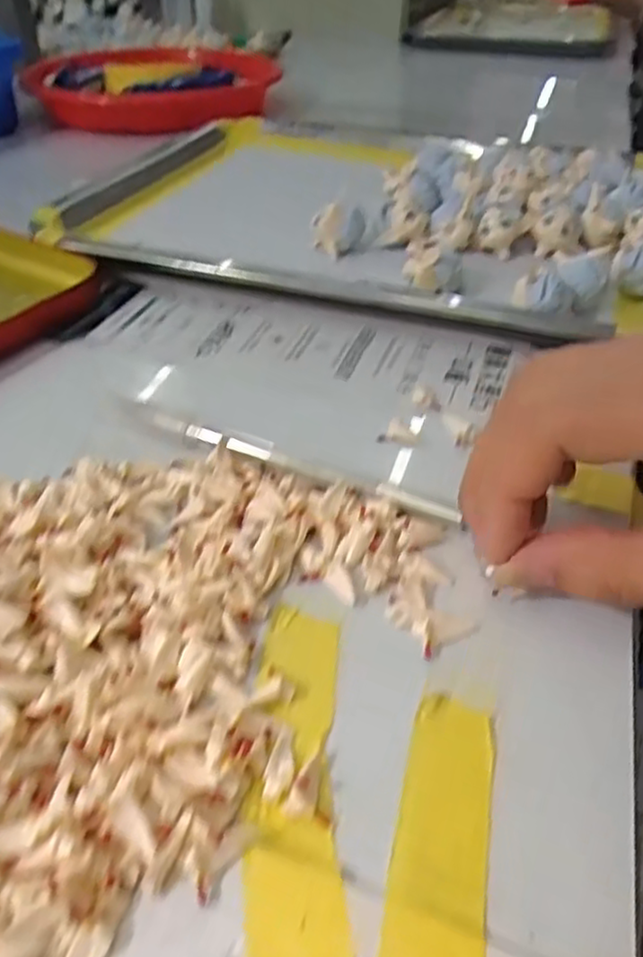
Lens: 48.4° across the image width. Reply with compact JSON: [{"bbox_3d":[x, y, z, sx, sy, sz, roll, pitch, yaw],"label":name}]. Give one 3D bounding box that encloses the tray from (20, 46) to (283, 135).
[{"bbox_3d":[-0.139,-0.351,0.637,0.181,0.034,0.199,7,40,7],"label":"tray"}]

